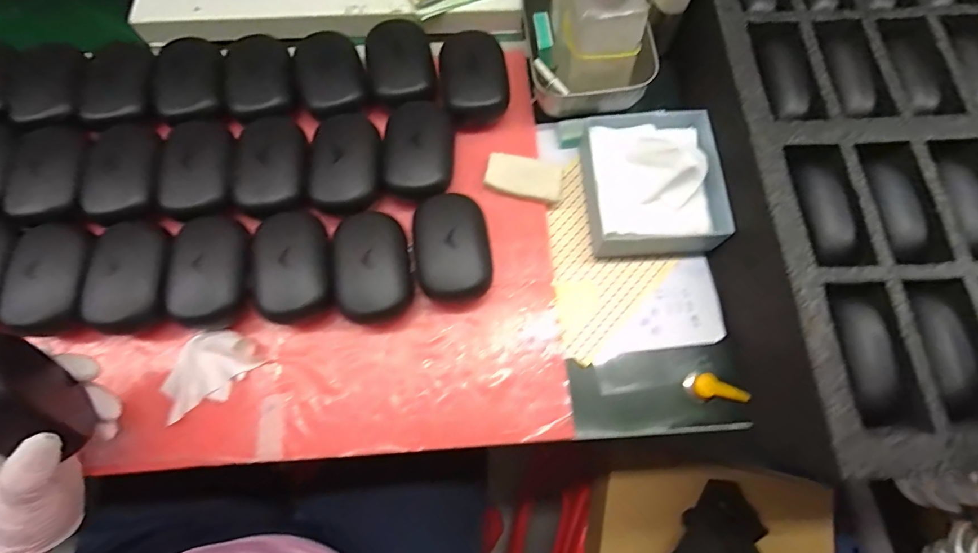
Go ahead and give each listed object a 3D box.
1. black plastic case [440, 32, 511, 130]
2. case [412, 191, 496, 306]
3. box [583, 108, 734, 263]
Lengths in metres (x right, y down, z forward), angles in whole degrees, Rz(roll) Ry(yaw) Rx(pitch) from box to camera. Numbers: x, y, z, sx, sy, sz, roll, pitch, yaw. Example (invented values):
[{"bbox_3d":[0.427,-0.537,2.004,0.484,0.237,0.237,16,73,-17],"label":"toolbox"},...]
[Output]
[{"bbox_3d":[-0.014,-0.177,0.384,0.056,0.022,0.088,-12,73,-3],"label":"black plastic case"},{"bbox_3d":[-0.027,-0.019,0.344,0.058,0.040,0.080,-9,72,-2],"label":"case"},{"bbox_3d":[0.133,-0.078,0.361,0.104,0.050,0.115,-3,72,0],"label":"box"}]

